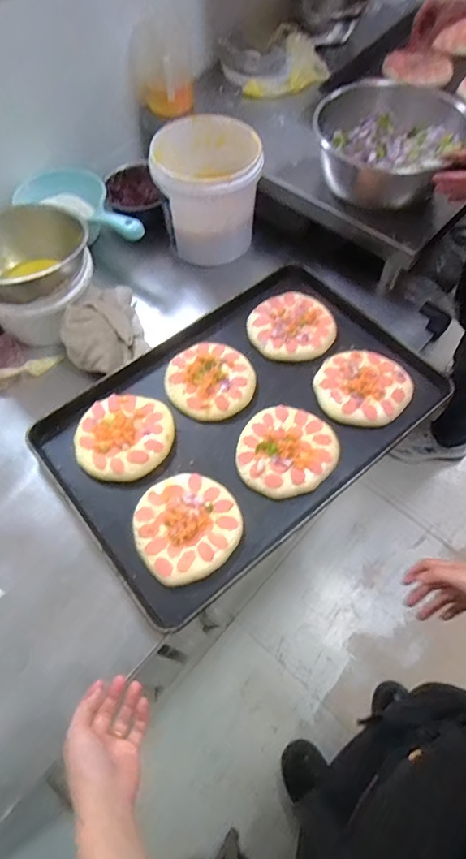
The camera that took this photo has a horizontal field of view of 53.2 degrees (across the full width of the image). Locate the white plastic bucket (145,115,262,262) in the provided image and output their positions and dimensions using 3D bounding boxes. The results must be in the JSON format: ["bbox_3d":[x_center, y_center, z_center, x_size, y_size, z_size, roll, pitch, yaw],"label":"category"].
[{"bbox_3d":[-0.047,-0.464,0.898,0.195,0.169,0.207,0,61,1],"label":"white plastic bucket"}]

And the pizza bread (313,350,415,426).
[{"bbox_3d":[0.216,-0.075,0.770,0.143,0.023,0.144,0,61,1],"label":"pizza bread"}]

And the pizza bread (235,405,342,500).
[{"bbox_3d":[0.081,0.029,0.719,0.145,0.029,0.152,0,61,1],"label":"pizza bread"}]

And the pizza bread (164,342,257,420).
[{"bbox_3d":[-0.038,-0.089,0.787,0.146,0.022,0.137,0,61,1],"label":"pizza bread"}]

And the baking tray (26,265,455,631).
[{"bbox_3d":[0.013,-0.032,0.765,0.595,0.040,0.406,-35,66,-18],"label":"baking tray"}]

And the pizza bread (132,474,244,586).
[{"bbox_3d":[-0.065,0.136,0.667,0.147,0.031,0.147,-24,63,-12],"label":"pizza bread"}]

